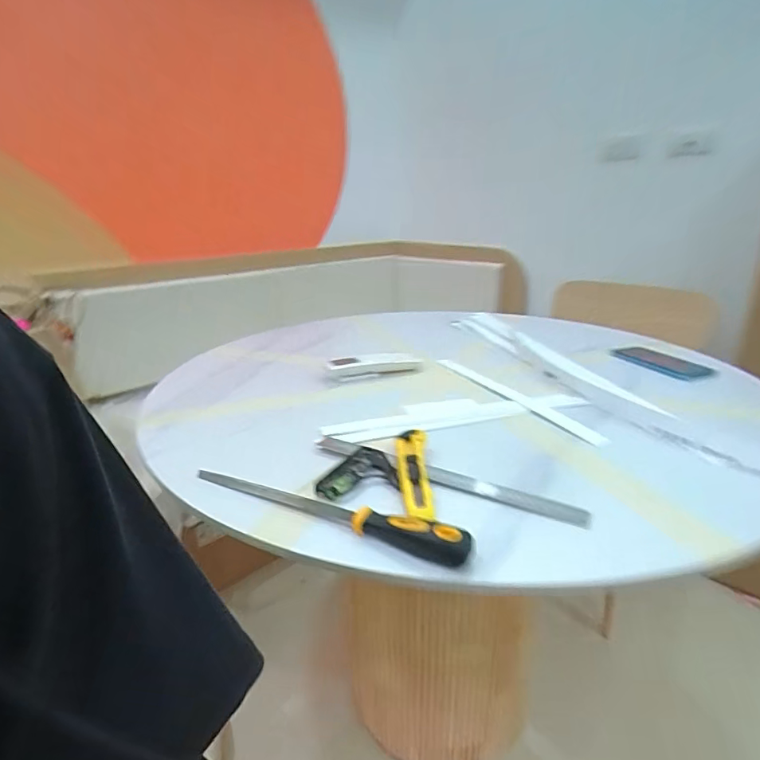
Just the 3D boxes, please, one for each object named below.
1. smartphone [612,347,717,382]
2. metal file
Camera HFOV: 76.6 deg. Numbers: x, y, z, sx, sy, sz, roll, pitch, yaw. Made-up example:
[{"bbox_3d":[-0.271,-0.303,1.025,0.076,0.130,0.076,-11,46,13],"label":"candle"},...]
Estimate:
[{"bbox_3d":[0.503,-0.031,0.862,0.057,0.016,0.162,-10,22,-23],"label":"smartphone"},{"bbox_3d":[-0.060,0.119,0.455,0.298,0.026,0.019,9,23,25],"label":"metal file"}]

